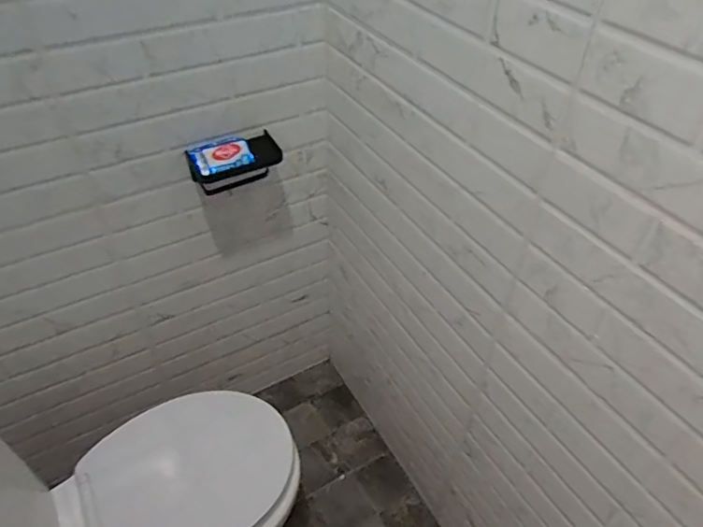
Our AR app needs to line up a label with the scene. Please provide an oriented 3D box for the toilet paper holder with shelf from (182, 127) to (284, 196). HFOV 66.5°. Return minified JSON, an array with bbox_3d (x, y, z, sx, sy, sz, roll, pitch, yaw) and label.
[{"bbox_3d":[-0.230,-0.199,1.080,0.177,0.098,0.077,-23,49,-24],"label":"toilet paper holder with shelf"}]

